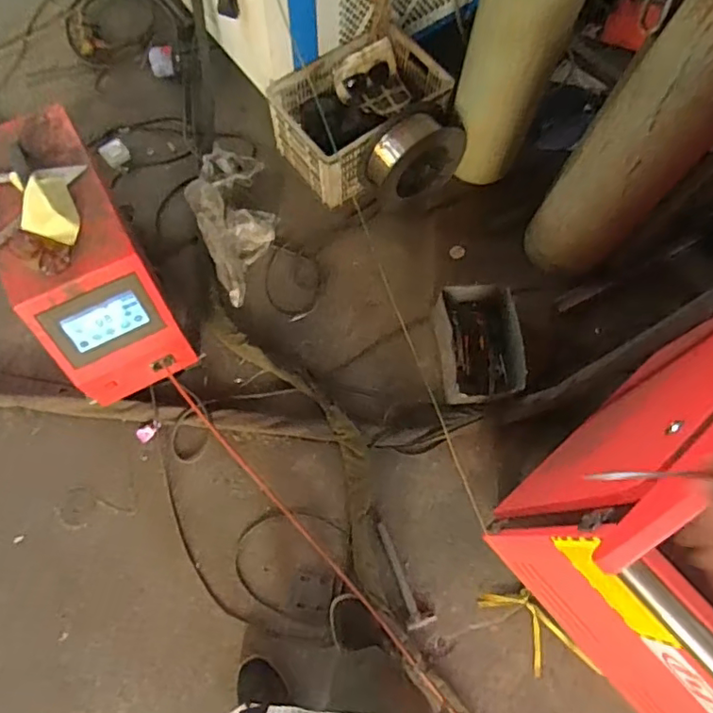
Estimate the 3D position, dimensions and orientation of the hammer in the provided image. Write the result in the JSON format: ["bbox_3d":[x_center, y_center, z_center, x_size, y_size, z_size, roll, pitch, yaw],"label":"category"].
[{"bbox_3d":[0.103,0.511,1.297,0.060,0.028,0.243,-24,72,-8],"label":"hammer"}]

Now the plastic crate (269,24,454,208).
[{"bbox_3d":[0.022,-0.692,1.613,0.458,0.215,0.322,-36,75,-13],"label":"plastic crate"}]

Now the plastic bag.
[{"bbox_3d":[-0.341,-0.406,1.550,0.211,0.144,0.529,-14,72,-6],"label":"plastic bag"}]

